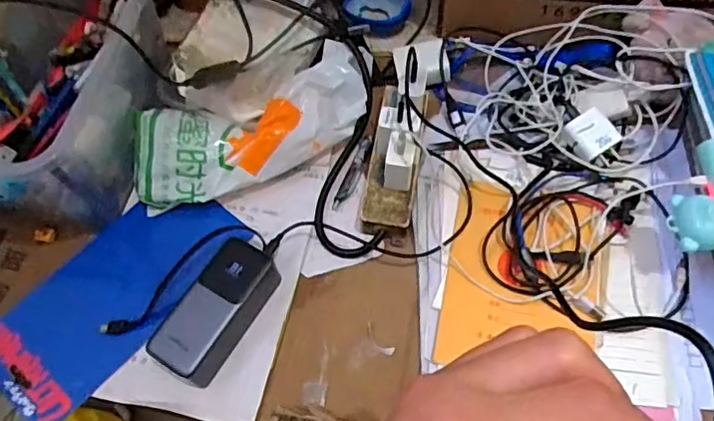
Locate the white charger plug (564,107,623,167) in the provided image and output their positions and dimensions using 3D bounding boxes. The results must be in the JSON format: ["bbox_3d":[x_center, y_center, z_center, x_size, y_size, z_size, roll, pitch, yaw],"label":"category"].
[{"bbox_3d":[0.235,-0.075,0.560,0.041,0.024,0.044,-30,73,6],"label":"white charger plug"}]

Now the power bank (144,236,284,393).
[{"bbox_3d":[-0.129,0.091,0.517,0.055,0.052,0.128,24,67,16],"label":"power bank"}]

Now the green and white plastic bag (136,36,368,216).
[{"bbox_3d":[-0.104,-0.094,0.597,0.288,0.051,0.115,-27,64,-10],"label":"green and white plastic bag"}]

